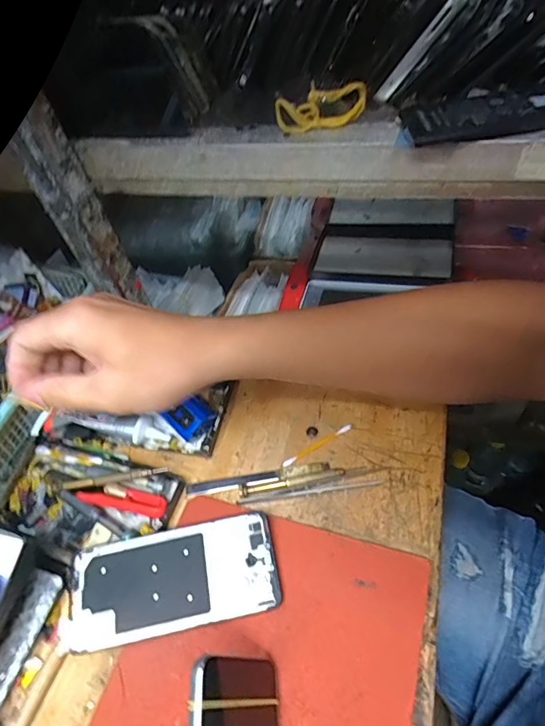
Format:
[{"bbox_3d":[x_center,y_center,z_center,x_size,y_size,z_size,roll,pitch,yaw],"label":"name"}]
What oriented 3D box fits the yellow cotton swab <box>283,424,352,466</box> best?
[{"bbox_3d":[0.042,0.076,0.418,0.072,0.010,0.007,-28,53,-11],"label":"yellow cotton swab"}]

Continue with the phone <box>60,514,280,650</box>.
[{"bbox_3d":[-0.076,0.164,0.347,0.158,0.005,0.073,-13,52,0],"label":"phone"}]

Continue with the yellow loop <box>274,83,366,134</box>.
[{"bbox_3d":[0.031,-0.169,0.297,0.053,0.022,0.034,14,56,20],"label":"yellow loop"}]

